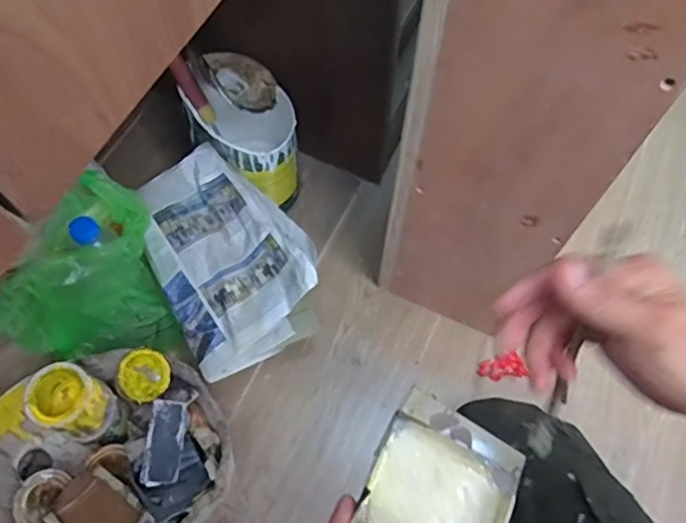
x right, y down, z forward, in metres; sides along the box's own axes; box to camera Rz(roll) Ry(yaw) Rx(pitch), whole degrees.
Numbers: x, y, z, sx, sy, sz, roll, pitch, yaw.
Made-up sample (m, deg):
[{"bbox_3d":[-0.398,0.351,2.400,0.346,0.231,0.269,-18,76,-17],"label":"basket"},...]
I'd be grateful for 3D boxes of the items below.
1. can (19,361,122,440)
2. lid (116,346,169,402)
[{"bbox_3d":[-0.319,0.164,0.699,0.080,0.082,0.070,26,67,11],"label":"can"},{"bbox_3d":[-0.244,0.139,0.729,0.060,0.015,0.063,0,64,-1],"label":"lid"}]

